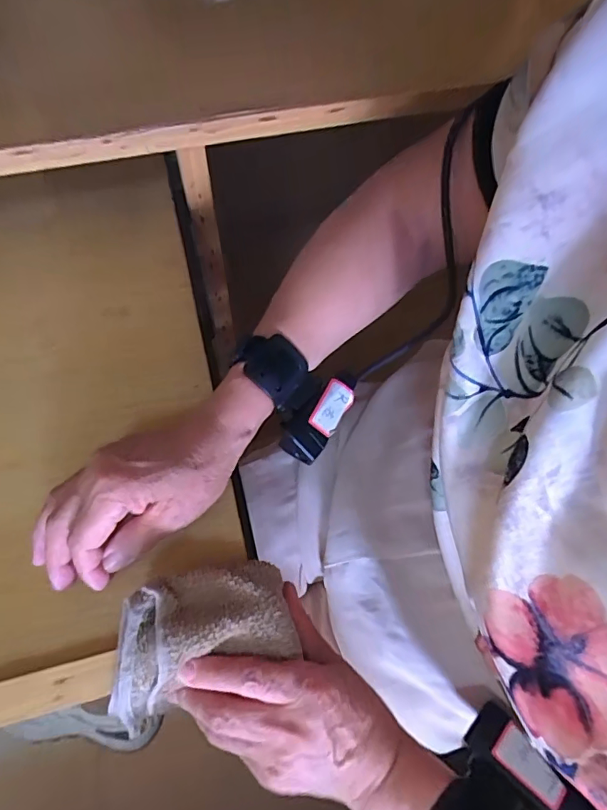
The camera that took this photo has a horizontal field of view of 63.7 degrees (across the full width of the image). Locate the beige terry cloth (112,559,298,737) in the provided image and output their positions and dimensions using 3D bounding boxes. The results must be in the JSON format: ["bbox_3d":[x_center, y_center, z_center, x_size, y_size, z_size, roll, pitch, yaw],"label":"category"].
[{"bbox_3d":[-0.060,0.129,0.282,0.103,0.032,0.062,-20,68,-12],"label":"beige terry cloth"}]

